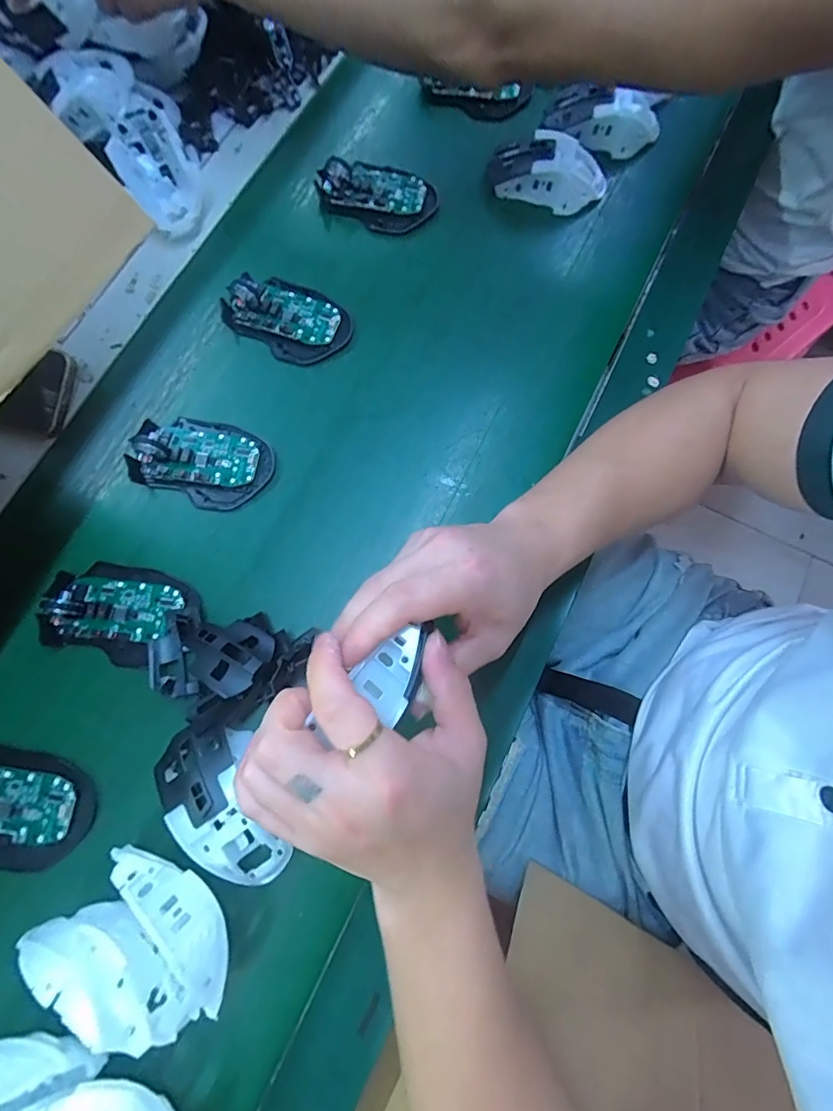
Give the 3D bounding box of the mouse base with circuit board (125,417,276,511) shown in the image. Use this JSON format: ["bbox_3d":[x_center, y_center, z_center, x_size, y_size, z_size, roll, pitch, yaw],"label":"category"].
[{"bbox_3d":[-0.180,-0.083,0.396,0.110,0.030,0.074,21,77,3],"label":"mouse base with circuit board"}]

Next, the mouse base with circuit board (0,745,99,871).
[{"bbox_3d":[-0.290,0.177,0.335,0.113,0.024,0.070,16,77,2],"label":"mouse base with circuit board"}]

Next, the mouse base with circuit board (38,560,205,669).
[{"bbox_3d":[-0.228,0.043,0.365,0.120,0.026,0.074,16,77,2],"label":"mouse base with circuit board"}]

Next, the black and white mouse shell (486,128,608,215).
[{"bbox_3d":[0.128,-0.376,0.465,0.118,0.039,0.054,11,77,1],"label":"black and white mouse shell"}]

